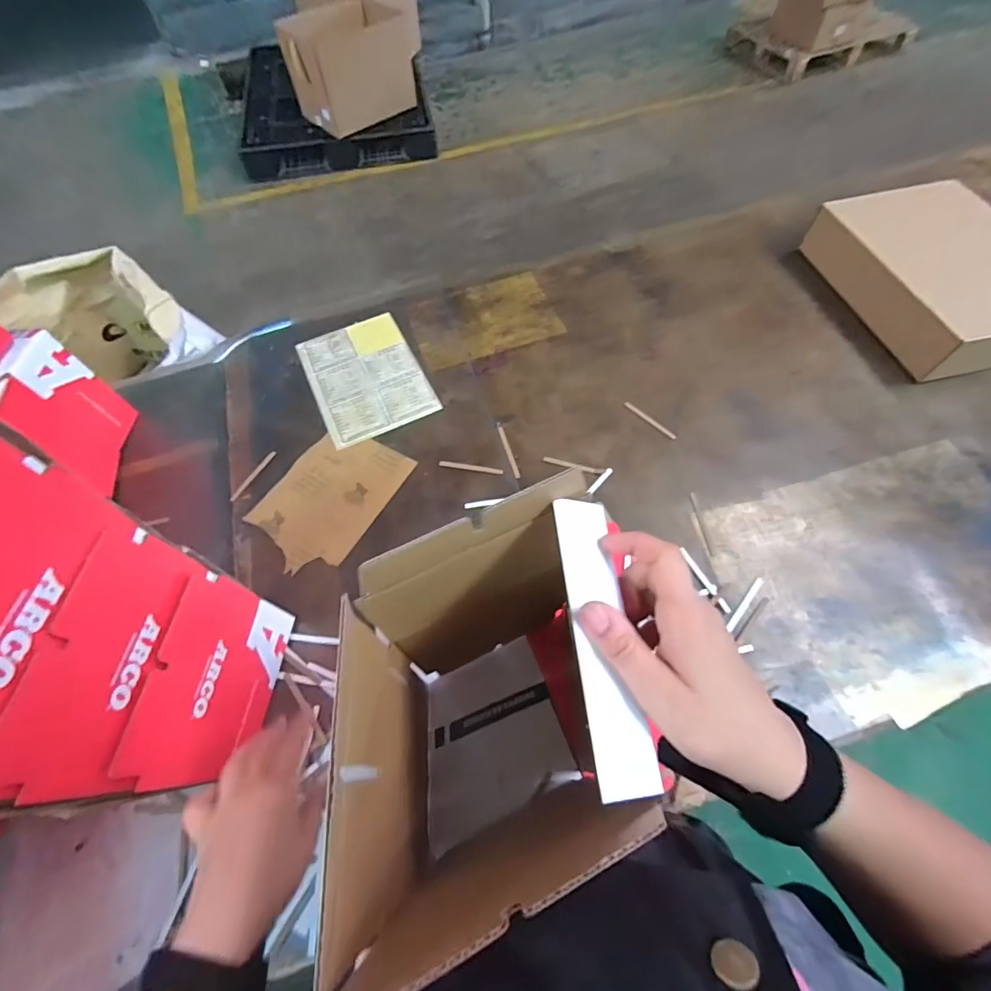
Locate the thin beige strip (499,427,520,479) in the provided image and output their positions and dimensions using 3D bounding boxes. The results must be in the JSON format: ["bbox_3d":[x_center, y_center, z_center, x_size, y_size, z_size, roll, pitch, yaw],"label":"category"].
[{"bbox_3d":[0.021,-0.067,0.698,0.008,0.004,0.096,-15,60,-5],"label":"thin beige strip"}]

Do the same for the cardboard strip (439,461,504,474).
[{"bbox_3d":[-0.036,-0.042,0.693,0.096,0.005,0.009,8,61,8],"label":"cardboard strip"}]

